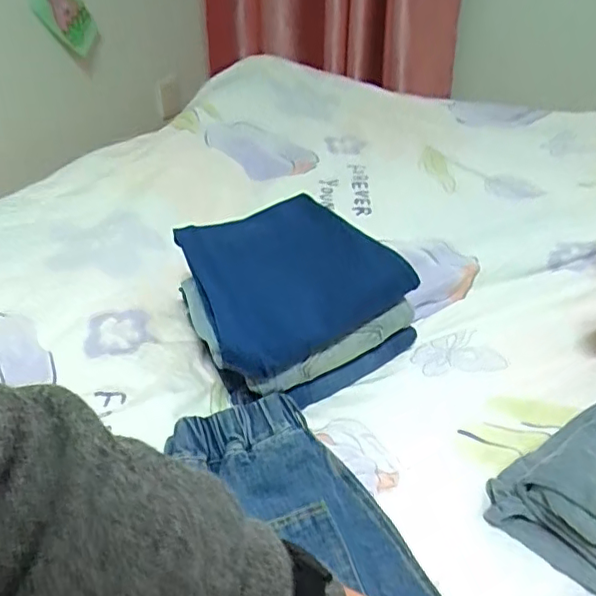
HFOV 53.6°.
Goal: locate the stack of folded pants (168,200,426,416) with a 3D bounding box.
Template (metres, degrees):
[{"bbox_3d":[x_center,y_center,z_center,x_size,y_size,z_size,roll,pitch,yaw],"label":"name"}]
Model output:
[{"bbox_3d":[-0.018,0.003,0.661,0.223,0.131,0.202,-23,42,-28],"label":"stack of folded pants"}]

